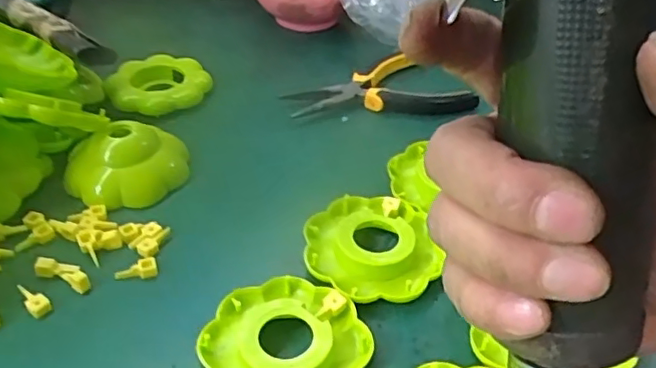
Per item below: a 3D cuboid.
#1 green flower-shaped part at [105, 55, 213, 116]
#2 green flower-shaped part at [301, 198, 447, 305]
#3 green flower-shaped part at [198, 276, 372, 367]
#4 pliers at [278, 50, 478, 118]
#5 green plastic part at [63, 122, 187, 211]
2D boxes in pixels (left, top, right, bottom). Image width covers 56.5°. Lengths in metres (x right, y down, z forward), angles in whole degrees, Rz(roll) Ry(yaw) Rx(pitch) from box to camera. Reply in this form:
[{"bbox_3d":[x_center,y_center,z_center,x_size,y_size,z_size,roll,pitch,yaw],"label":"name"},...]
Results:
[{"bbox_3d":[-0.134,-0.077,0.486,0.074,0.021,0.063,-24,46,-27],"label":"green flower-shaped part"},{"bbox_3d":[0.027,0.036,0.366,0.079,0.014,0.080,1,40,-1],"label":"green flower-shaped part"},{"bbox_3d":[-0.022,0.080,0.310,0.080,0.014,0.080,1,40,-1],"label":"green flower-shaped part"},{"bbox_3d":[0.042,-0.068,0.487,0.131,0.014,0.088,-22,45,-25],"label":"pliers"},{"bbox_3d":[-0.132,-0.017,0.400,0.078,0.030,0.057,-15,43,-18],"label":"green plastic part"}]

